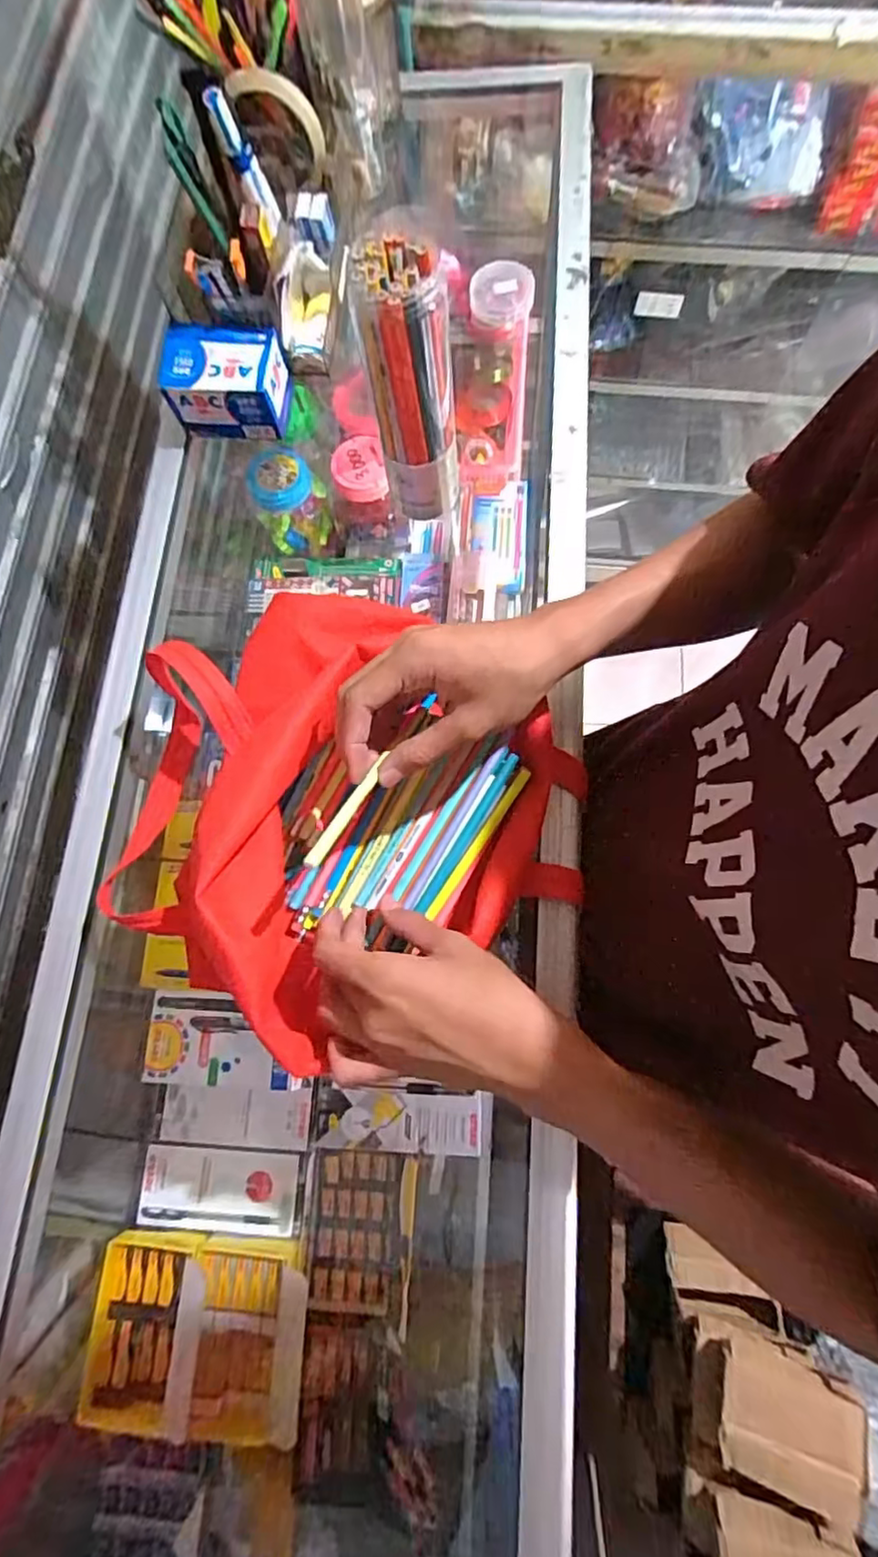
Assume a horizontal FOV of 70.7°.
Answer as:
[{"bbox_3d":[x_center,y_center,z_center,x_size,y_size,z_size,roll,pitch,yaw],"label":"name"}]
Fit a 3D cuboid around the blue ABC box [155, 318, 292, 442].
[{"bbox_3d":[-0.175,-0.331,0.516,0.092,0.056,0.061,0,75,2],"label":"blue ABC box"}]

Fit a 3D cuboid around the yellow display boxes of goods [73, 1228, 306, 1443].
[{"bbox_3d":[-0.203,0.462,0.520,0.174,0.053,0.133,2,75,2],"label":"yellow display boxes of goods"}]

